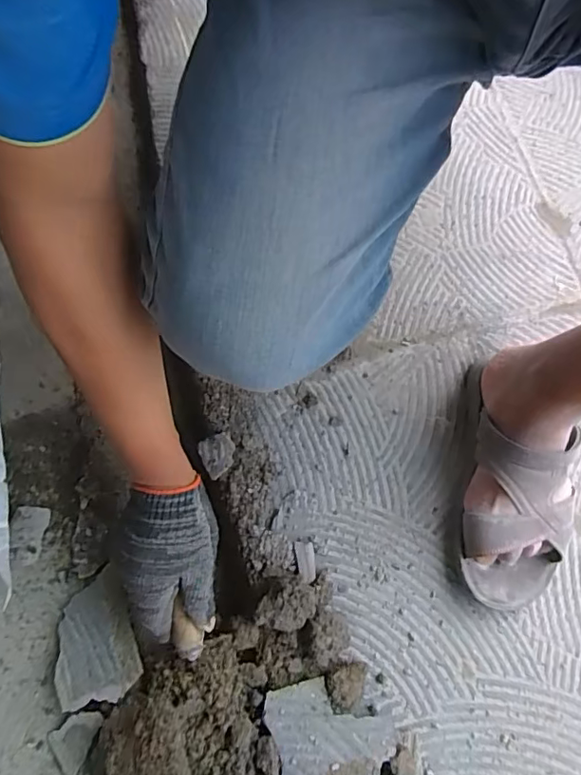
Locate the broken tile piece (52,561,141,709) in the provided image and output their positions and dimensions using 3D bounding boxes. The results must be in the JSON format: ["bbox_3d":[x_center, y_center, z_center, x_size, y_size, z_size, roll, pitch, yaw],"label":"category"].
[{"bbox_3d":[-0.183,0.232,0.484,0.077,0.006,0.107,-31,56,-3],"label":"broken tile piece"}]

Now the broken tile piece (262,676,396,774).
[{"bbox_3d":[0.036,0.305,0.473,0.107,0.008,0.085,-9,60,-17],"label":"broken tile piece"}]

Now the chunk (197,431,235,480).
[{"bbox_3d":[-0.075,0.070,0.557,0.036,0.020,0.038,-26,74,-10],"label":"chunk"}]

